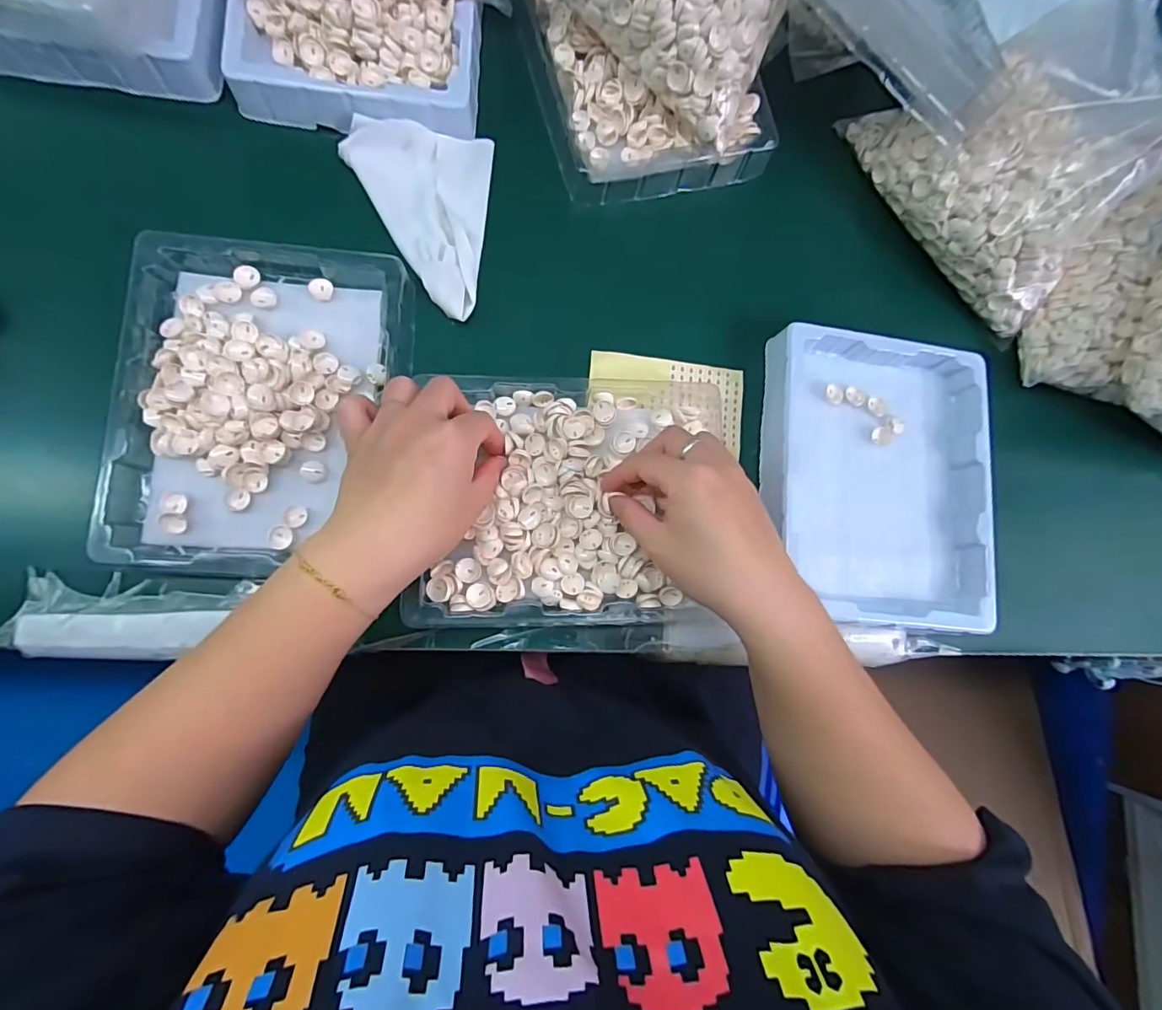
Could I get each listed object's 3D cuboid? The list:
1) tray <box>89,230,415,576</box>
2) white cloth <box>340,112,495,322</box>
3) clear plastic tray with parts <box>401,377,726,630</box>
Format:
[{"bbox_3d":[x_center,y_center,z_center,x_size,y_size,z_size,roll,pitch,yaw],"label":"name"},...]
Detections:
[{"bbox_3d":[-0.209,-0.068,0.334,0.163,0.032,0.219,5,83,-6],"label":"tray"},{"bbox_3d":[-0.123,-0.211,0.375,0.100,0.019,0.143,5,83,-6],"label":"white cloth"},{"bbox_3d":[-0.007,-0.005,0.358,0.205,0.037,0.179,2,84,-7],"label":"clear plastic tray with parts"}]

